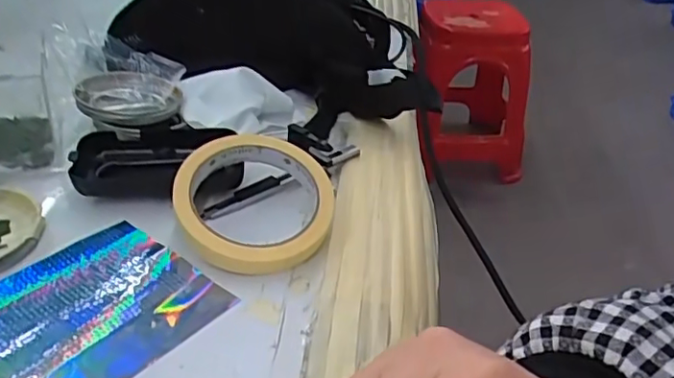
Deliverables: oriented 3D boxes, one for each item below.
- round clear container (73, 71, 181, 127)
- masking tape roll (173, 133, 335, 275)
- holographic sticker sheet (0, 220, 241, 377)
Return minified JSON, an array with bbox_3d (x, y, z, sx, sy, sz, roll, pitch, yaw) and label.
[{"bbox_3d":[-0.161,-0.073,0.467,0.069,0.018,0.072,1,35,-3],"label":"round clear container"},{"bbox_3d":[-0.050,0.008,0.375,0.096,0.018,0.096,9,50,-11],"label":"masking tape roll"},{"bbox_3d":[-0.135,0.063,0.318,0.106,0.010,0.123,27,40,30],"label":"holographic sticker sheet"}]

